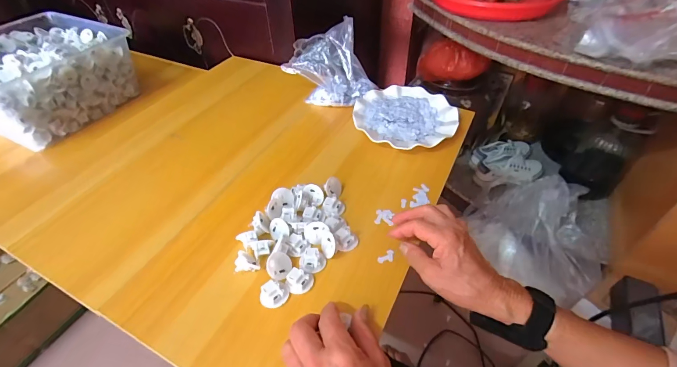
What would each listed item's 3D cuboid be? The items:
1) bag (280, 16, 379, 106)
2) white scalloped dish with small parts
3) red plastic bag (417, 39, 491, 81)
[{"bbox_3d":[-0.016,-0.237,0.669,0.138,0.115,0.139,-31,53,-26],"label":"bag"},{"bbox_3d":[0.122,-0.121,0.623,0.180,0.024,0.169,-1,46,1],"label":"white scalloped dish with small parts"},{"bbox_3d":[0.354,-0.379,1.057,0.202,0.103,0.082,9,47,10],"label":"red plastic bag"}]

